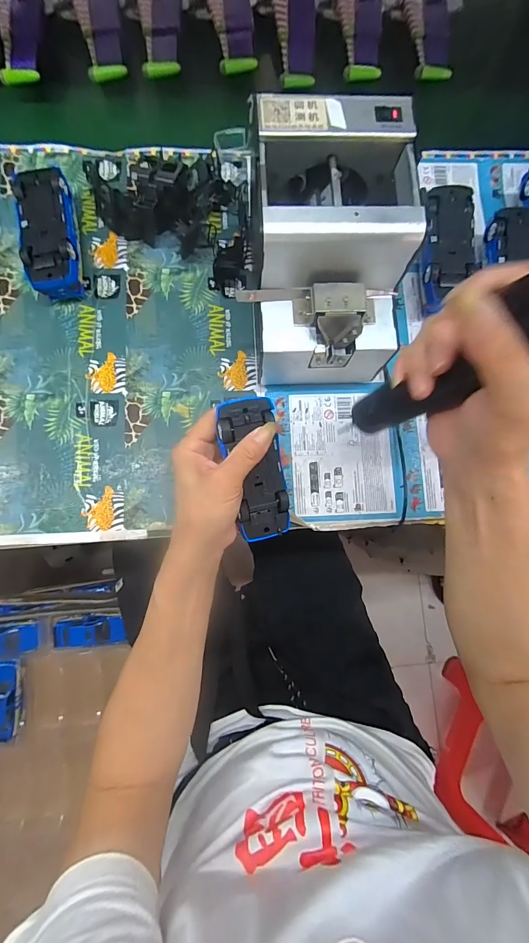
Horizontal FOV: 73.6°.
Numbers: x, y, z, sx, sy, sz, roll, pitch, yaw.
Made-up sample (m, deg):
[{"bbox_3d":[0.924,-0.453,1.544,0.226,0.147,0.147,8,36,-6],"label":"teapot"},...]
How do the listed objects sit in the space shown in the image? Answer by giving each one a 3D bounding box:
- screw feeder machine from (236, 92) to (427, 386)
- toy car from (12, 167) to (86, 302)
[{"bbox_3d":[0.052,-0.185,0.330,0.134,0.147,0.184,1,82,-3],"label":"screw feeder machine"},{"bbox_3d":[-0.222,-0.246,0.374,0.055,0.044,0.124,-12,83,-5],"label":"toy car"}]

